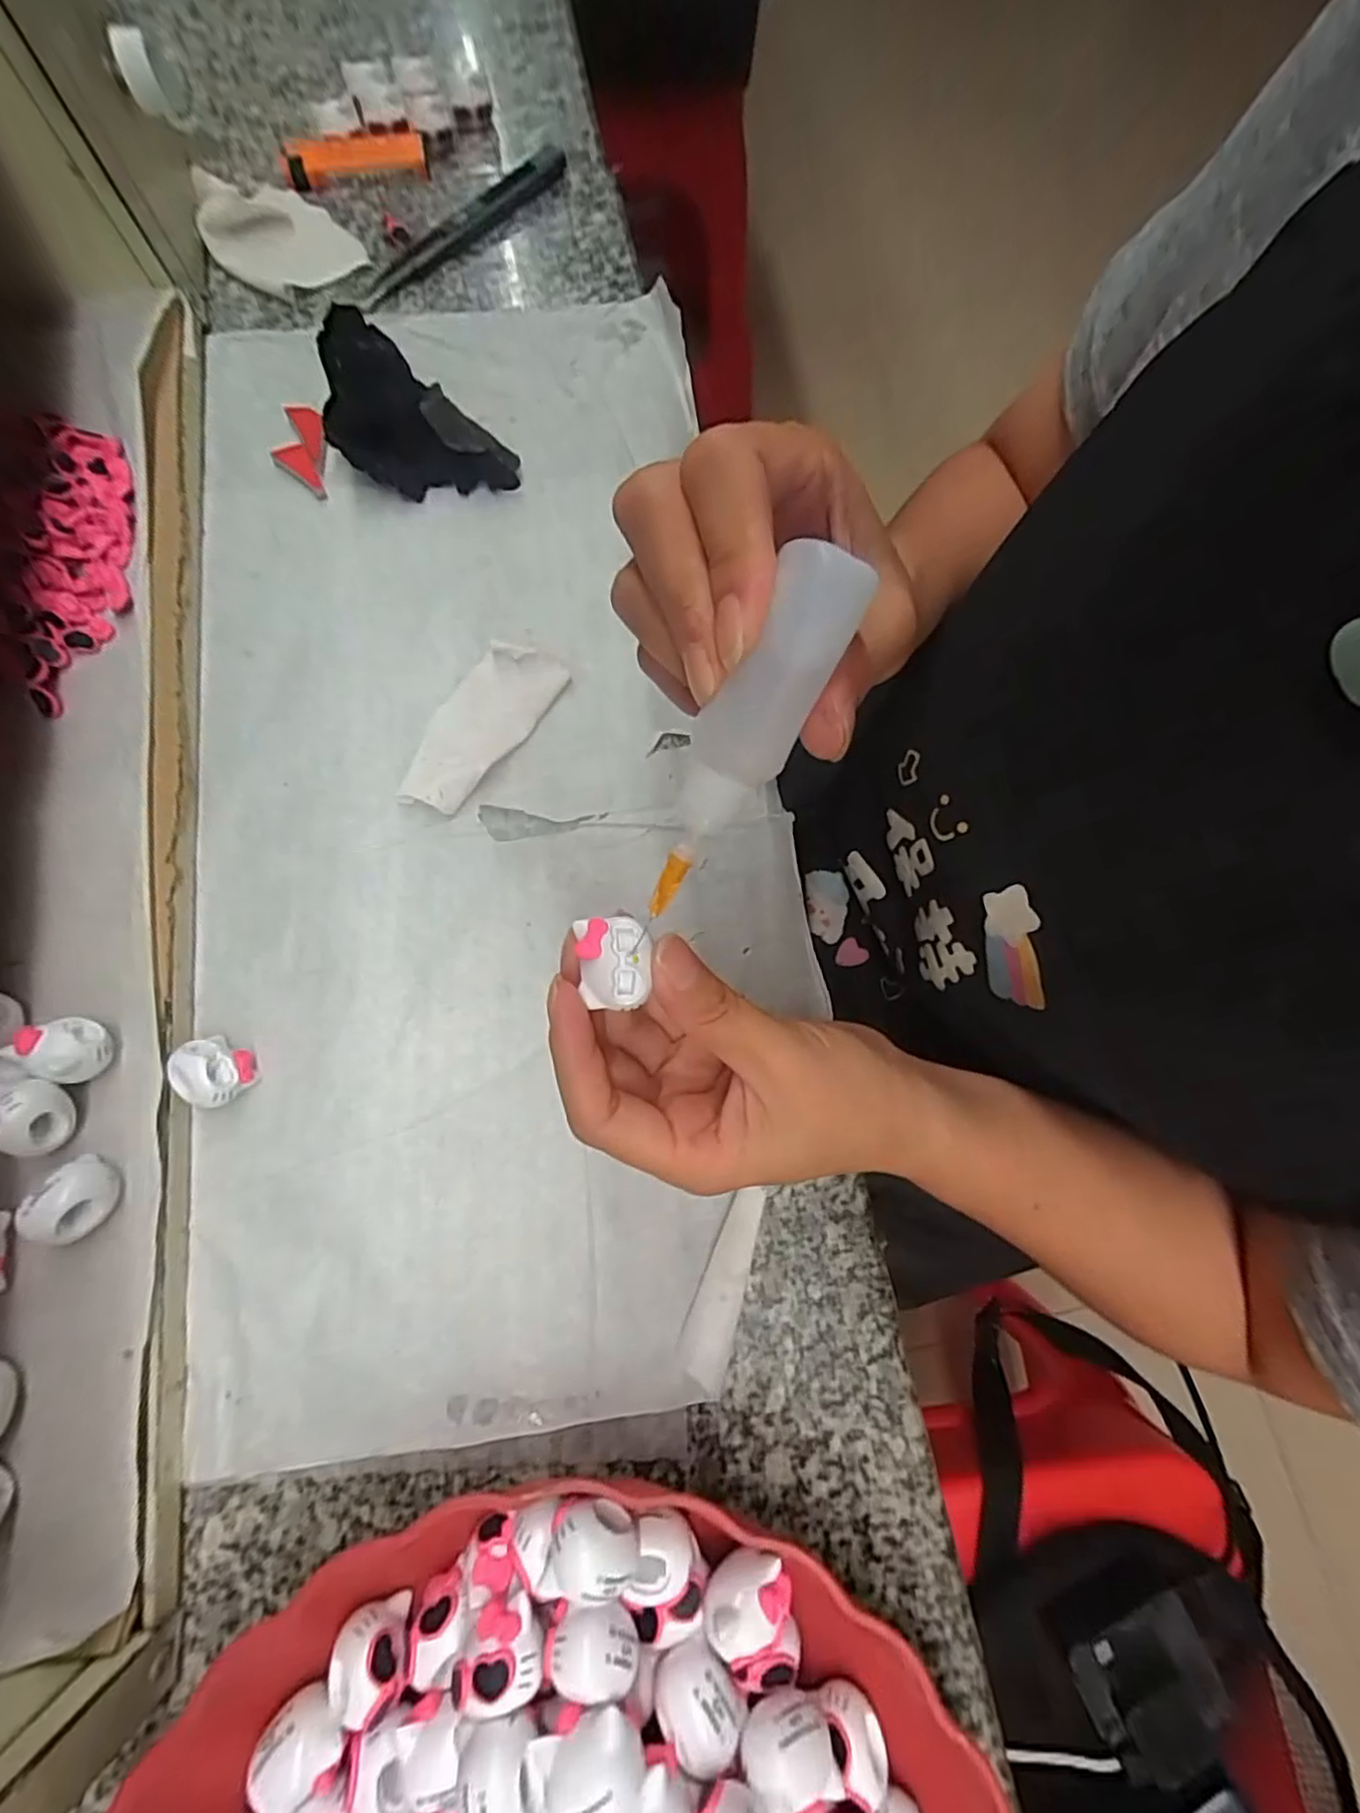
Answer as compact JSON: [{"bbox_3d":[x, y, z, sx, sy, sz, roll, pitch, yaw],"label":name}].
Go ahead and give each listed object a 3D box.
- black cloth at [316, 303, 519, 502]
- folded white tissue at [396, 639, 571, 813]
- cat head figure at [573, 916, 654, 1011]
[{"bbox_3d":[-0.129,-0.224,0.311,0.100,0.031,0.055,42,78,9],"label":"black cloth"},{"bbox_3d":[-0.086,-0.077,0.285,0.038,0.011,0.085,31,76,6],"label":"folded white tissue"},{"bbox_3d":[-0.018,0.014,0.179,0.019,0.007,0.023,-5,75,-3],"label":"cat head figure"}]

